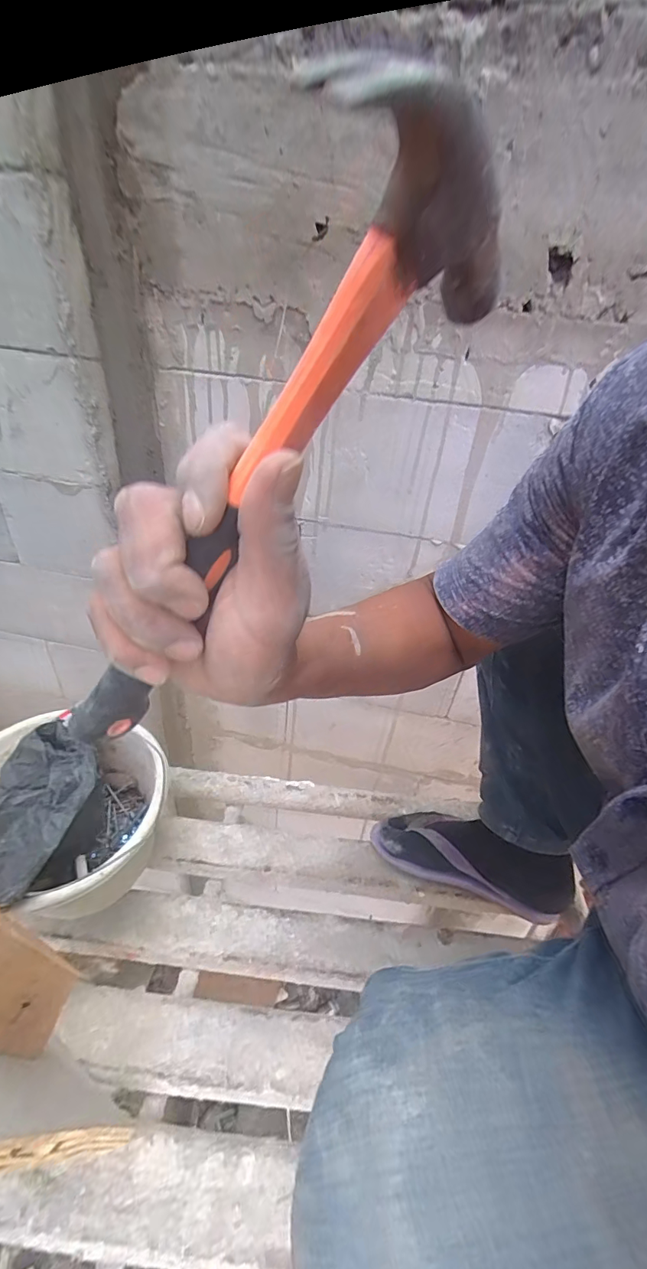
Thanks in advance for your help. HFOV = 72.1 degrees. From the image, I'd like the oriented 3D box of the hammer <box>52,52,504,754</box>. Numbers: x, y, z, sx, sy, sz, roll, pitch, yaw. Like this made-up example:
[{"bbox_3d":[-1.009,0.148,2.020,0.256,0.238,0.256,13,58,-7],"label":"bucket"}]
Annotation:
[{"bbox_3d":[-0.035,-0.053,0.180,0.083,0.265,0.027,24,24,-36],"label":"hammer"}]

